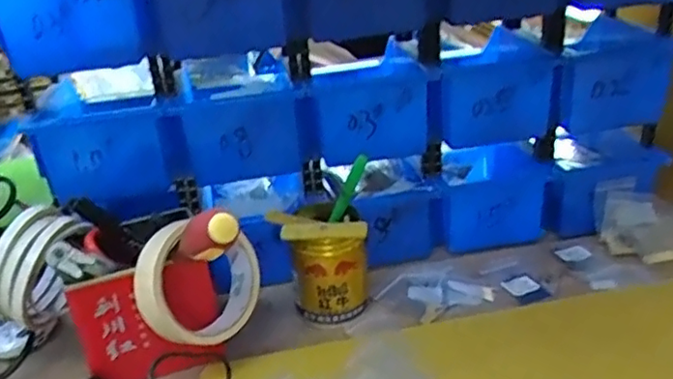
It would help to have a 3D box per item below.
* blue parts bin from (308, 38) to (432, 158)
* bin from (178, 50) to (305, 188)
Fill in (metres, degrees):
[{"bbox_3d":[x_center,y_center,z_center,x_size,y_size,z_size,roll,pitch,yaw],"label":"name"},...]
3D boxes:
[{"bbox_3d":[0.024,-0.097,0.620,0.107,0.075,0.182,-6,27,-2],"label":"blue parts bin"},{"bbox_3d":[-0.093,-0.080,0.613,0.113,0.076,0.193,-8,27,-6],"label":"bin"}]

